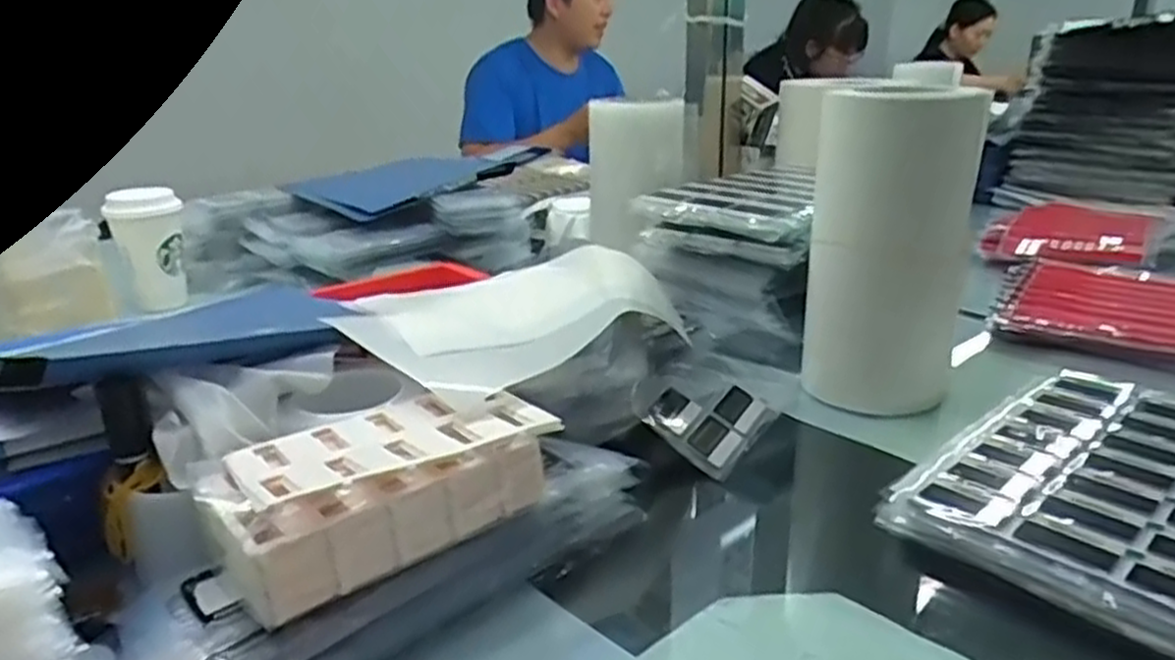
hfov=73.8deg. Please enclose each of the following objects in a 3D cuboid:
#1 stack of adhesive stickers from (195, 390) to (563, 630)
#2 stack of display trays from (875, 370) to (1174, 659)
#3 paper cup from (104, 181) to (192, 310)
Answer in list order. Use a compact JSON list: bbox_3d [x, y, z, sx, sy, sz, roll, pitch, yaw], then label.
[{"bbox_3d":[-0.127,0.095,0.483,0.195,0.075,0.123,-17,26,-35],"label":"stack of adhesive stickers"},{"bbox_3d":[0.386,0.110,0.567,0.327,0.033,0.207,-19,27,-40],"label":"stack of display trays"},{"bbox_3d":[-0.572,-0.108,1.026,0.084,0.147,0.079,-12,23,-26],"label":"paper cup"}]

